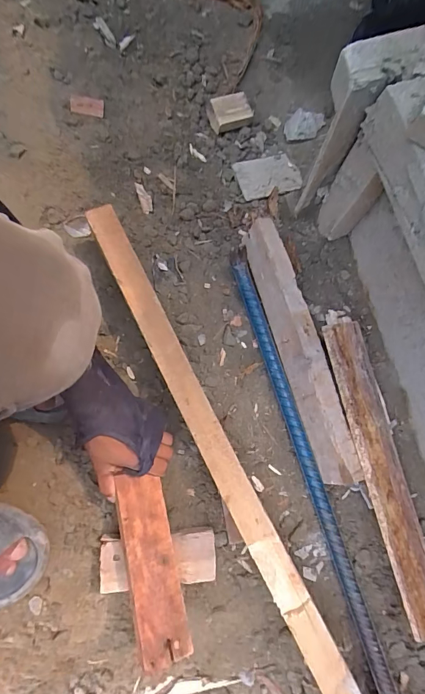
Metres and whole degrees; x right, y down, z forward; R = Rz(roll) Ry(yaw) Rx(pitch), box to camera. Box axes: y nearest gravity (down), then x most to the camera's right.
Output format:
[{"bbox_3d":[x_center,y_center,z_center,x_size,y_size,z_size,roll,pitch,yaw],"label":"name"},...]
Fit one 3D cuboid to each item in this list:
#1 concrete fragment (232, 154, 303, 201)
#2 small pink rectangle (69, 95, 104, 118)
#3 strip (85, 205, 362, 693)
[{"bbox_3d":[0.108,-0.342,0.747,0.131,0.018,0.095,-18,71,-18],"label":"concrete fragment"},{"bbox_3d":[-0.236,-0.450,0.698,0.066,0.010,0.030,14,105,5],"label":"small pink rectangle"},{"bbox_3d":[0.022,0.161,0.488,0.046,0.018,0.821,-27,79,-6],"label":"strip"}]

